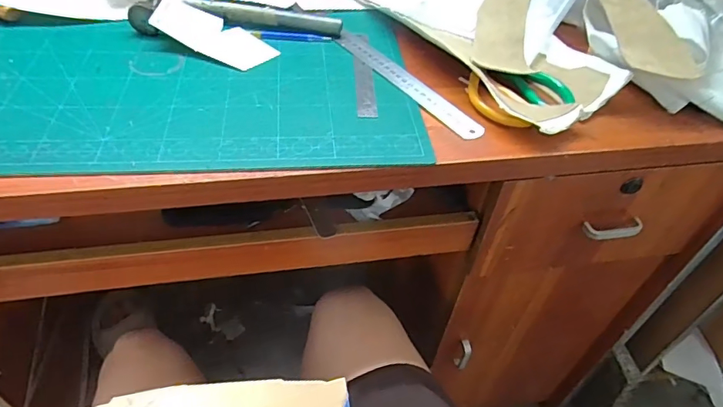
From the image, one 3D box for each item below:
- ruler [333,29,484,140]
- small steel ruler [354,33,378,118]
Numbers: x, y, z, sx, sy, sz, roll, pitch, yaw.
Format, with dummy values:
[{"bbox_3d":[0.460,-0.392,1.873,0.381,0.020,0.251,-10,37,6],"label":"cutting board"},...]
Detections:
[{"bbox_3d":[0.046,-0.135,0.527,0.030,0.005,0.222,-28,55,-25],"label":"ruler"},{"bbox_3d":[0.003,-0.145,0.531,0.020,0.004,0.163,1,46,-6],"label":"small steel ruler"}]

